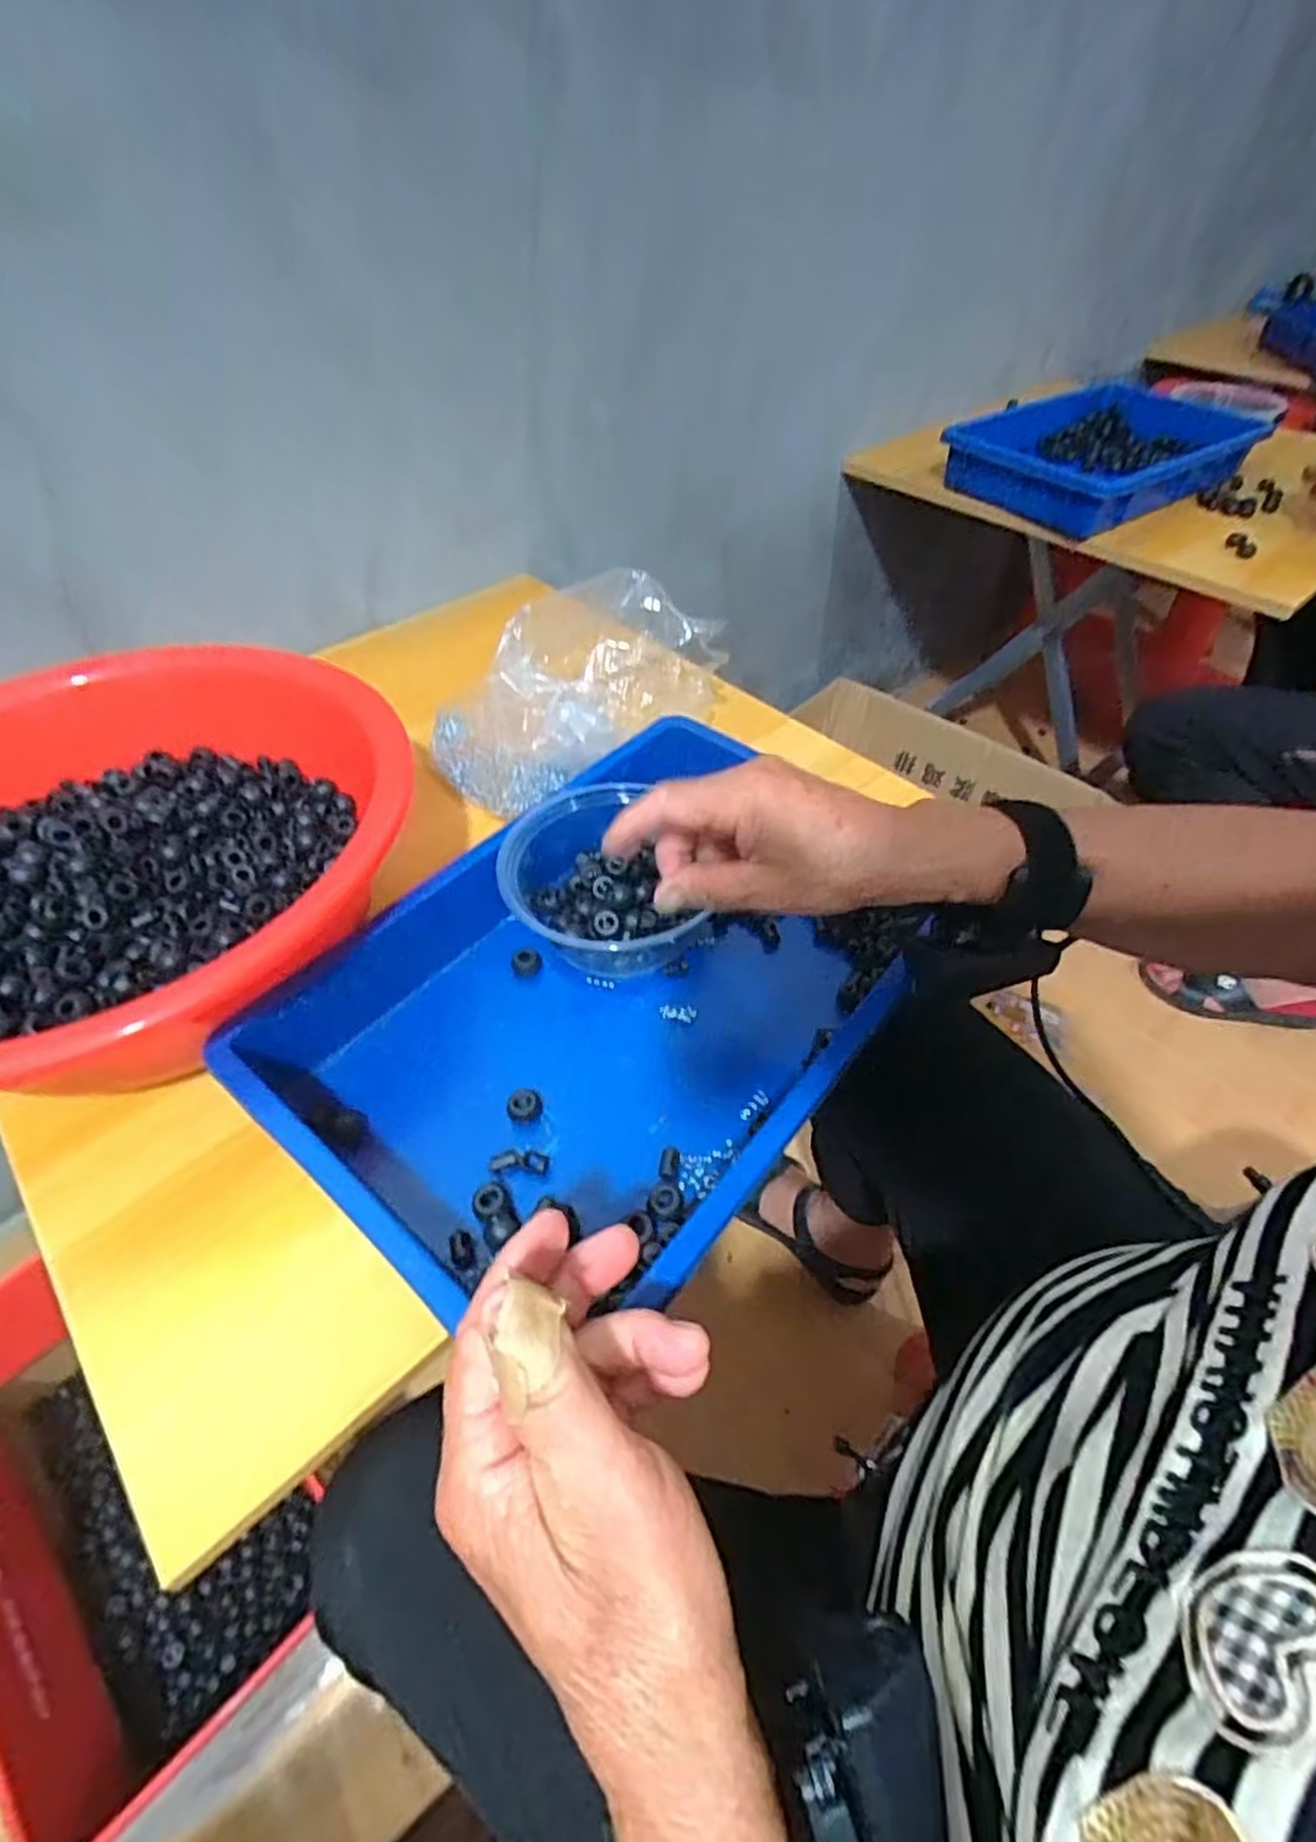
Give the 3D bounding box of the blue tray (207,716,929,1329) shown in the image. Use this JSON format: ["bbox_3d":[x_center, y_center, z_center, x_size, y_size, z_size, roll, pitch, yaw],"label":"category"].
[{"bbox_3d":[-0.023,0.041,0.435,0.221,0.098,0.352,33,57,26],"label":"blue tray"}]

